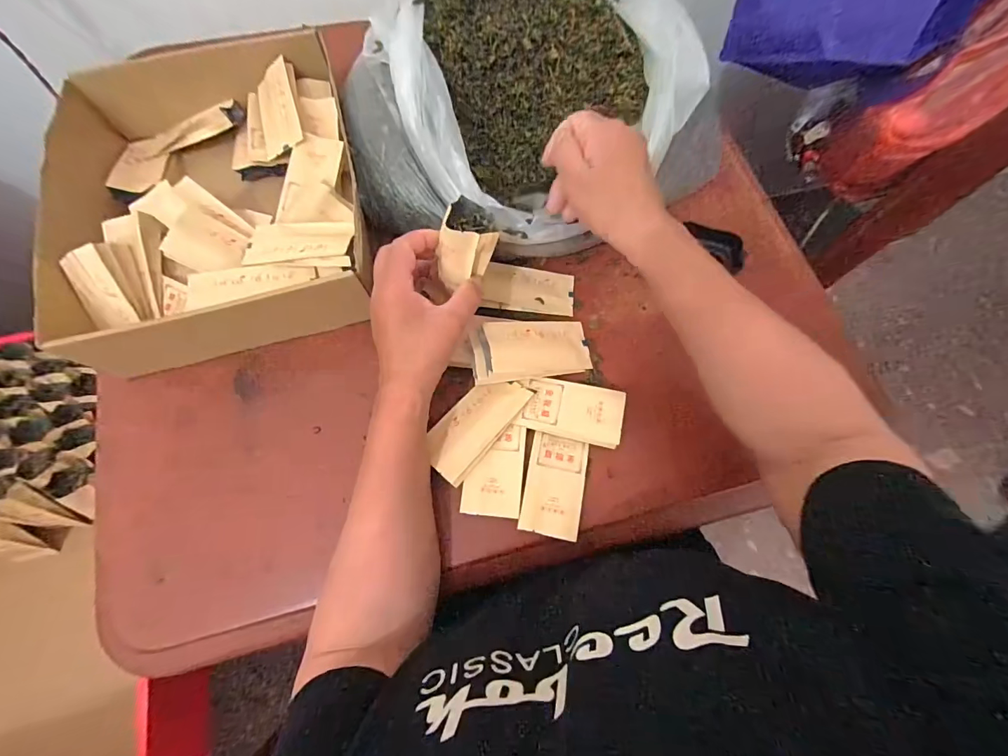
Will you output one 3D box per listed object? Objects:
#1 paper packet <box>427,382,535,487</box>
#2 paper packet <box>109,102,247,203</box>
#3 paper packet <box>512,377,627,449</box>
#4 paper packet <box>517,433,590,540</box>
[{"bbox_3d":[-0.027,0.041,0.391,0.052,0.013,0.107,39,74,11],"label":"paper packet"},{"bbox_3d":[-0.370,-0.264,0.472,0.063,0.027,0.168,35,73,10],"label":"paper packet"},{"bbox_3d":[0.062,0.029,0.394,0.094,0.006,0.053,10,71,8],"label":"paper packet"},{"bbox_3d":[0.046,0.095,0.381,0.051,0.010,0.088,11,71,2],"label":"paper packet"}]

